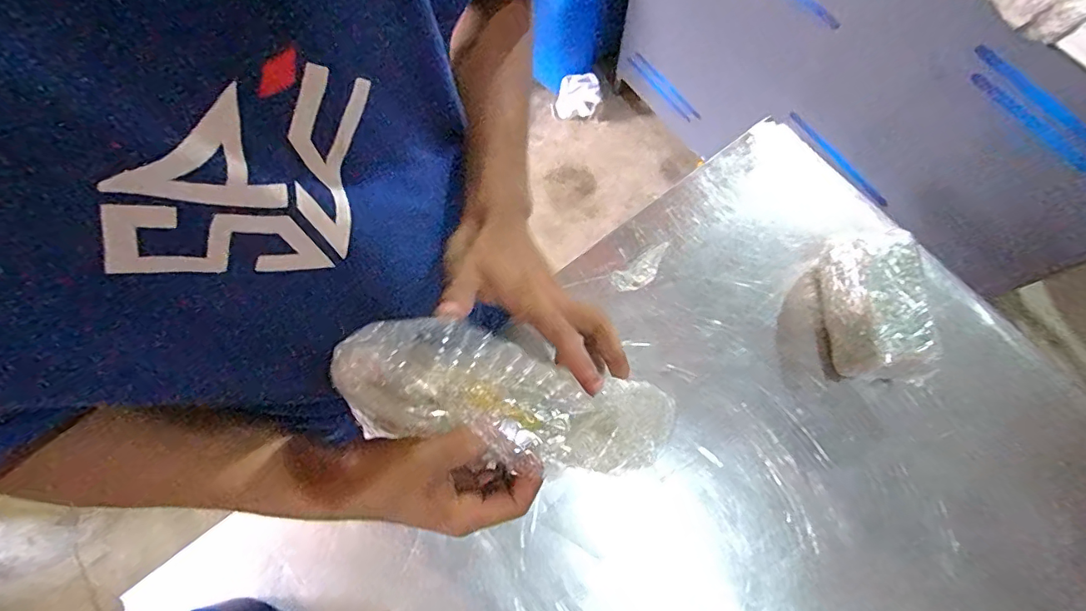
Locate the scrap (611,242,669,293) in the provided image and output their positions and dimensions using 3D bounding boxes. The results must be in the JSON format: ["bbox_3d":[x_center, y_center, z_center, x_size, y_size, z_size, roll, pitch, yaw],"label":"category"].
[{"bbox_3d":[0.130,-0.049,0.648,0.091,0.006,0.039,-39,75,-12],"label":"scrap"}]

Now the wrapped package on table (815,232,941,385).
[{"bbox_3d":[0.388,0.004,0.588,0.087,0.092,0.174,0,71,0],"label":"wrapped package on table"}]

